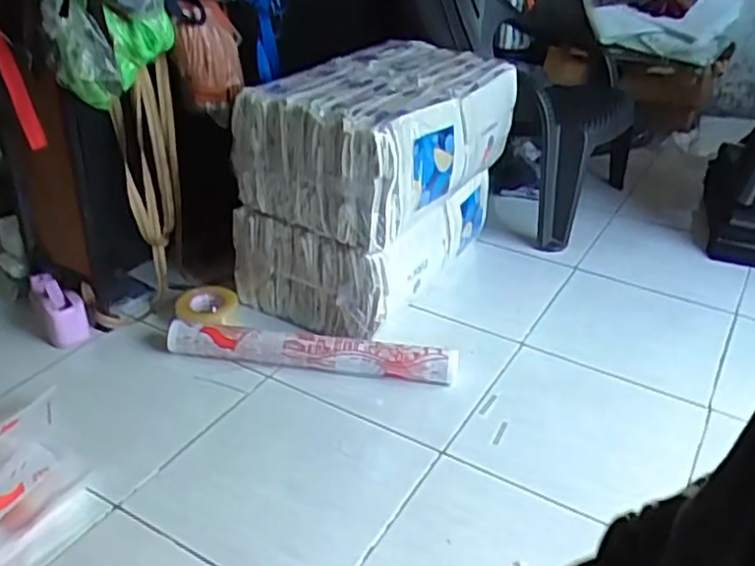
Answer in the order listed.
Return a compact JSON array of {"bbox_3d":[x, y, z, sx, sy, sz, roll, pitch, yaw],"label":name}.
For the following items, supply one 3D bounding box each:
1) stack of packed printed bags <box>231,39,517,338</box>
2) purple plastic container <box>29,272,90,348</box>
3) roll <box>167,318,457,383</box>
[{"bbox_3d":[0.020,-0.249,1.742,0.409,0.495,0.662,23,37,29],"label":"stack of packed printed bags"},{"bbox_3d":[-0.715,0.047,1.603,0.080,0.080,0.212,-26,68,-37],"label":"purple plastic container"},{"bbox_3d":[-0.149,0.142,1.517,0.613,0.069,0.076,7,32,7],"label":"roll"}]

